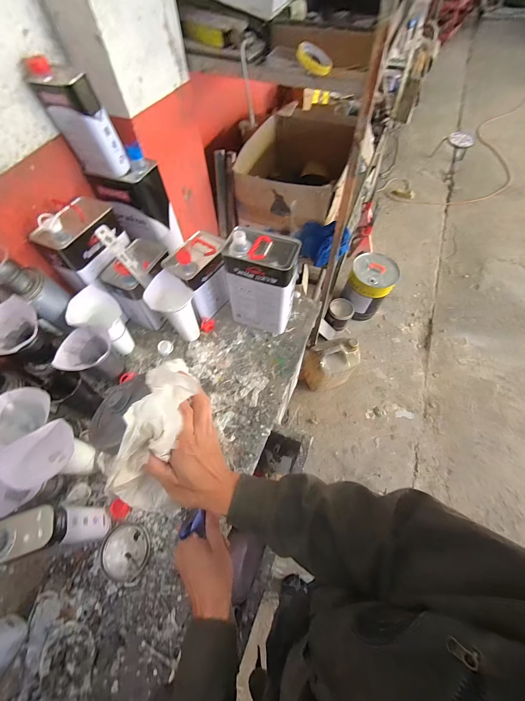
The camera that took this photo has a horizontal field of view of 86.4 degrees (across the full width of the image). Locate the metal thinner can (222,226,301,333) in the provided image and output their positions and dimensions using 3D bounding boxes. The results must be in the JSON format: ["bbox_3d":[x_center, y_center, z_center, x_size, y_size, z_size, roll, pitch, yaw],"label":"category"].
[{"bbox_3d":[0.000,-0.177,0.749,0.167,0.263,0.112,16,62,9],"label":"metal thinner can"}]

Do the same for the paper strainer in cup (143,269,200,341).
[{"bbox_3d":[-0.233,-0.113,0.756,0.103,0.157,0.121,-37,67,-19],"label":"paper strainer in cup"}]

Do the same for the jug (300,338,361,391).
[{"bbox_3d":[0.350,0.070,1.463,0.236,0.321,0.196,-19,62,-10],"label":"jug"}]

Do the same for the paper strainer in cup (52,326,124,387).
[{"bbox_3d":[-0.412,0.035,0.707,0.104,0.177,0.114,12,61,7],"label":"paper strainer in cup"}]

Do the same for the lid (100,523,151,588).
[{"bbox_3d":[-0.280,0.408,0.568,0.098,0.014,0.096,0,61,0],"label":"lid"}]

